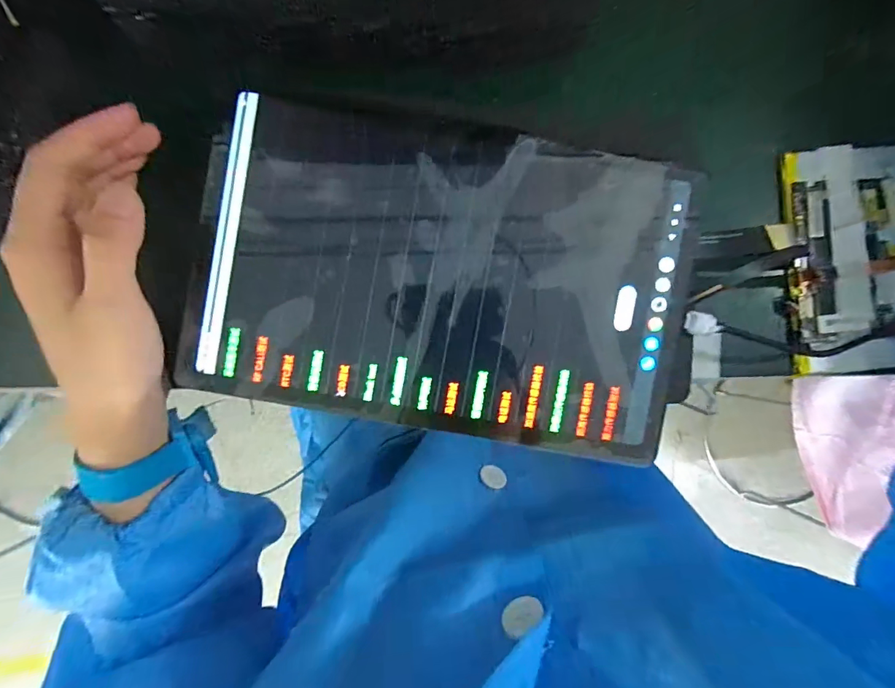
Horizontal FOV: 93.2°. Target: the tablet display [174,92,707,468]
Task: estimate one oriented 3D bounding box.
[{"bbox_3d":[0.002,-0.032,0.208,0.235,0.005,0.149,11,91,-3],"label":"tablet display"}]

